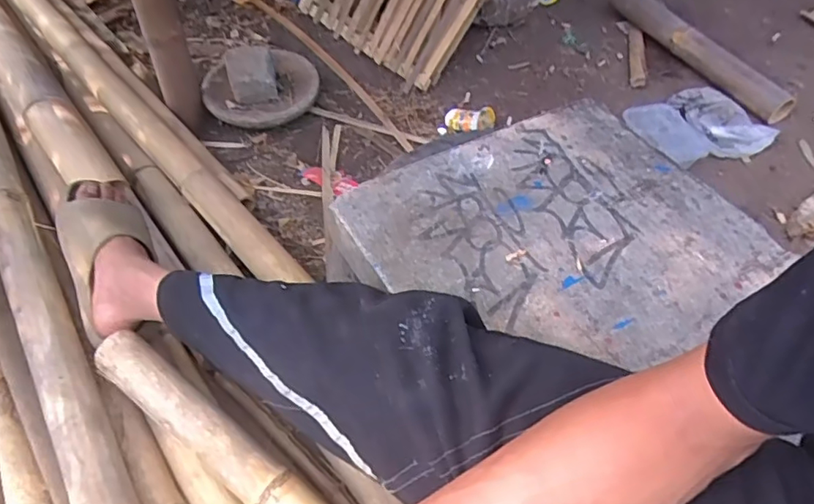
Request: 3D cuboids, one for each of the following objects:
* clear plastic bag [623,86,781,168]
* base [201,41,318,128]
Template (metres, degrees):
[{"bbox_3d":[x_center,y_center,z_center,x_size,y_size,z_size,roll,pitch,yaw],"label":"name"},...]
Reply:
[{"bbox_3d":[0.627,-0.274,1.198,0.296,0.040,0.218,-12,49,-12],"label":"clear plastic bag"},{"bbox_3d":[-0.321,-0.369,1.205,0.240,0.116,0.235,1,48,-1],"label":"base"}]

